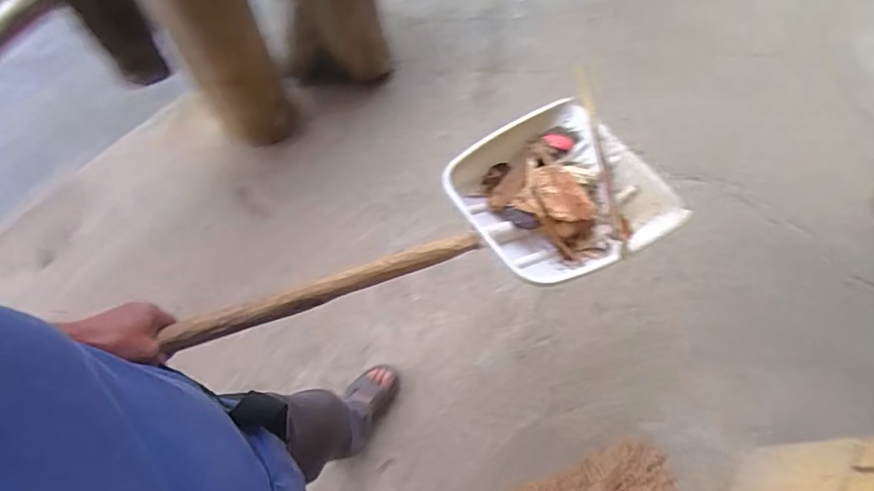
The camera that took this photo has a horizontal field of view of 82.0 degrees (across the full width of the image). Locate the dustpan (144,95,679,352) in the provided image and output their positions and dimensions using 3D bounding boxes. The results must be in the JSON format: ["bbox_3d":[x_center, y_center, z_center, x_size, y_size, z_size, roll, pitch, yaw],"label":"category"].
[{"bbox_3d":[0.020,-0.018,0.874,0.868,0.183,0.344,-23,76,-30],"label":"dustpan"}]

